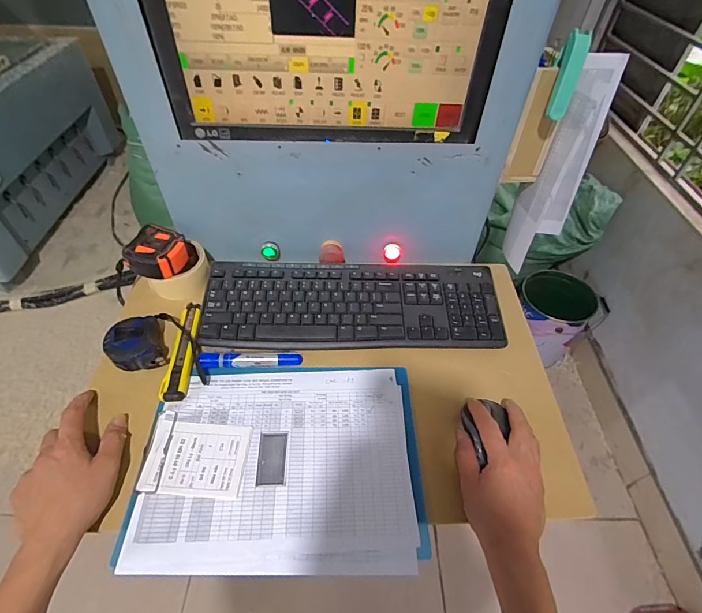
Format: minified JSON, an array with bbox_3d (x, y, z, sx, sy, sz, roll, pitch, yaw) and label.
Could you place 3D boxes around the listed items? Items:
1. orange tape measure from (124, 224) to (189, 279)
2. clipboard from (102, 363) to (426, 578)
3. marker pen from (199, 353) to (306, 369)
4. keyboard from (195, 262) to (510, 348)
[{"bbox_3d":[-0.277,-0.078,0.564,0.071,0.040,0.079,9,49,7],"label":"orange tape measure"},{"bbox_3d":[-0.076,0.173,0.458,0.310,0.020,0.227,1,49,-1],"label":"clipboard"},{"bbox_3d":[-0.134,0.071,0.525,0.132,0.017,0.021,-2,49,-3],"label":"marker pen"},{"bbox_3d":[0.005,-0.006,0.575,0.424,0.033,0.136,-1,49,-2],"label":"keyboard"}]

